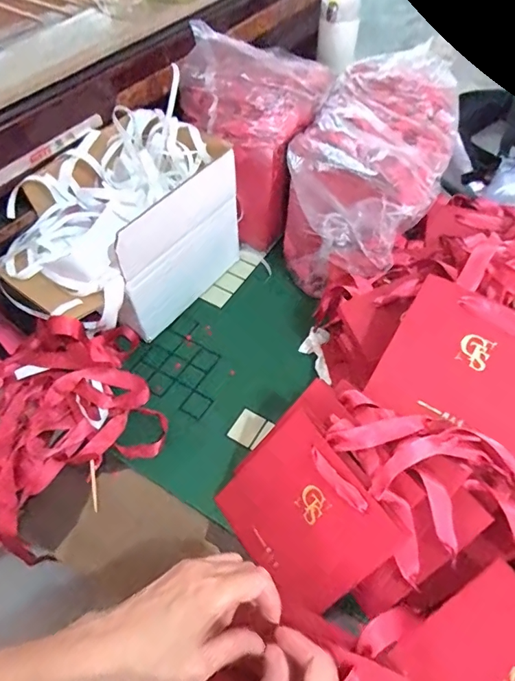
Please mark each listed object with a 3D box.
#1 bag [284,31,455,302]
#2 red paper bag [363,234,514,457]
[{"bbox_3d":[0.151,-0.224,0.598,0.171,0.178,0.303,20,58,15],"label":"bag"},{"bbox_3d":[0.210,0.003,0.416,0.139,0.009,0.187,29,84,17],"label":"red paper bag"}]

